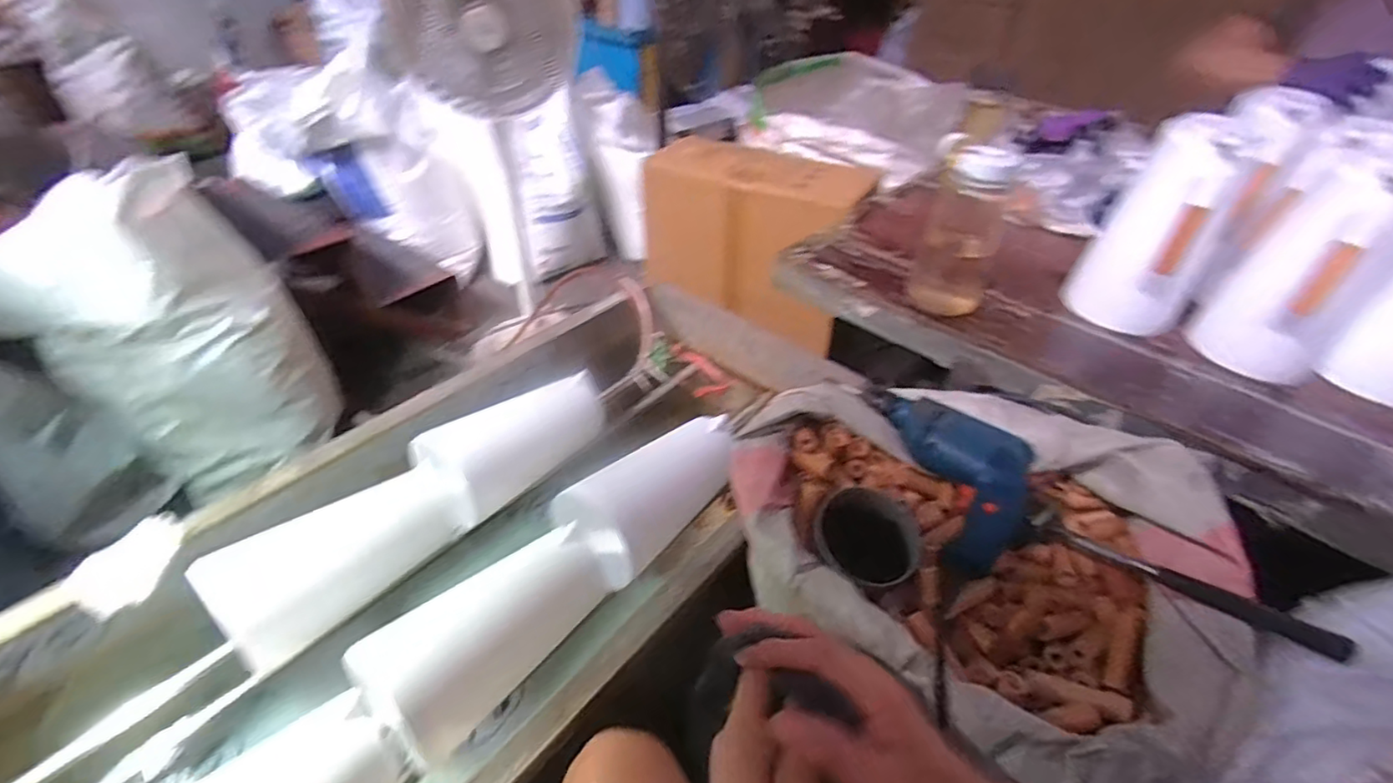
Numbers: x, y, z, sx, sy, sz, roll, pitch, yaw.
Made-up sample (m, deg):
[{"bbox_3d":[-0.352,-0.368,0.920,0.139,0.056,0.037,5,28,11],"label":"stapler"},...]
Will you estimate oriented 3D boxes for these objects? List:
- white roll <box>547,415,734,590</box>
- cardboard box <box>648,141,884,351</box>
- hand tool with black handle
[{"bbox_3d":[-0.044,0.107,0.733,0.106,0.090,0.244,30,47,27],"label":"white roll"},{"bbox_3d":[0.124,-0.319,1.271,0.438,0.309,0.244,29,46,26],"label":"cardboard box"},{"bbox_3d":[0.455,0.178,0.587,0.021,0.021,0.252,-19,23,-25],"label":"hand tool with black handle"}]

